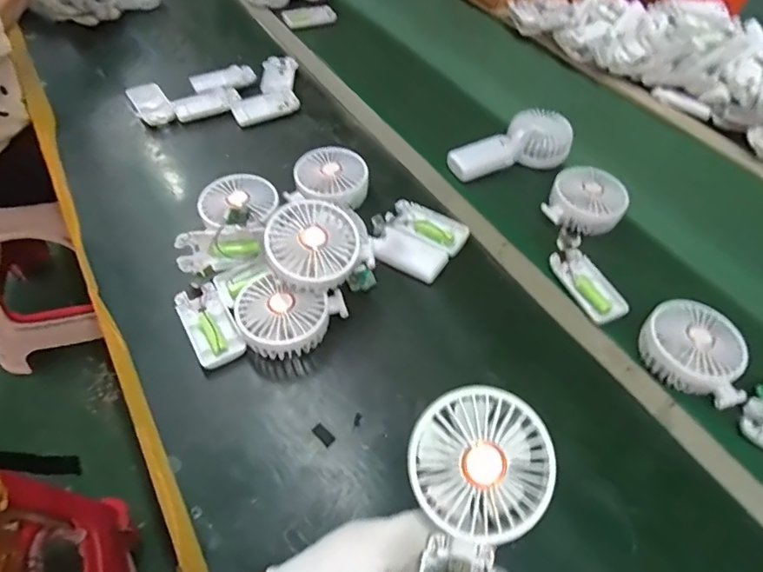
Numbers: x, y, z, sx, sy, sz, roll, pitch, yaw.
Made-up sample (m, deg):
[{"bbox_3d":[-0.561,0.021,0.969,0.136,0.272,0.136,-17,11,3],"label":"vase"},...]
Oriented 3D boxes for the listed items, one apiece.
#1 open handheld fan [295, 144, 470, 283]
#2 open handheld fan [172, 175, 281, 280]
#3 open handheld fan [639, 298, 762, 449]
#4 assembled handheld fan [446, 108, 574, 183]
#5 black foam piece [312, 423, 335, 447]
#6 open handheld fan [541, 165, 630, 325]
[{"bbox_3d":[-0.008,-0.093,0.588,0.221,0.046,0.097,31,55,18],"label":"open handheld fan"},{"bbox_3d":[-0.170,-0.074,0.554,0.086,0.053,0.130,8,51,1],"label":"open handheld fan"},{"bbox_3d":[0.345,0.099,0.460,0.081,0.039,0.205,-31,60,-26],"label":"open handheld fan"},{"bbox_3d":[0.181,-0.188,0.671,0.172,0.047,0.081,-23,57,-22],"label":"assembled handheld fan"},{"bbox_3d":[-0.053,0.134,0.442,0.012,0.004,0.023,-35,62,-28],"label":"black foam piece"},{"bbox_3d":[0.244,-0.055,0.576,0.088,0.036,0.208,9,65,2],"label":"open handheld fan"}]

